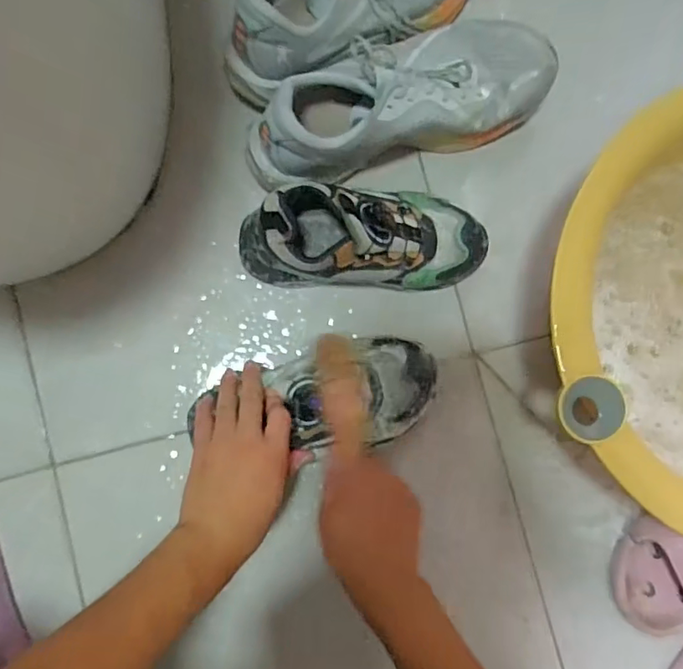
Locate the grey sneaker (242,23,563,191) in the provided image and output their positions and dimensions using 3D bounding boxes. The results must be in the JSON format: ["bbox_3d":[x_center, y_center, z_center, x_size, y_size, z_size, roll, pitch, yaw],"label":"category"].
[{"bbox_3d":[0.050,-0.214,0.503,0.276,0.111,0.100,-20,87,-5],"label":"grey sneaker"}]

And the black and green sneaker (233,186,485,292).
[{"bbox_3d":[0.021,-0.086,0.495,0.223,0.100,0.089,-3,85,-4],"label":"black and green sneaker"}]

